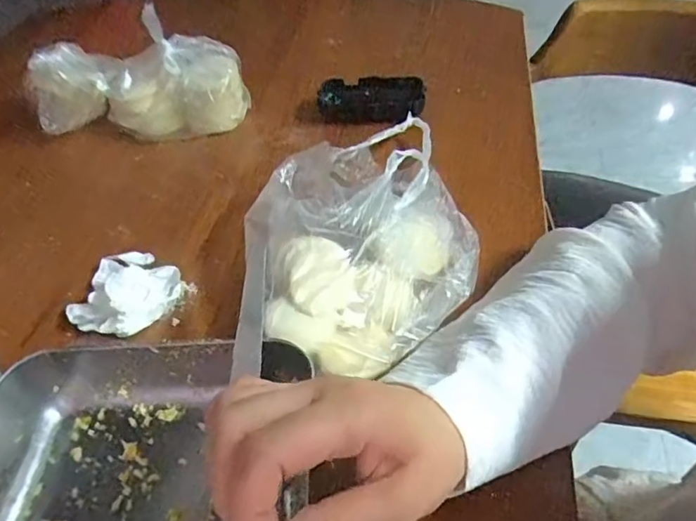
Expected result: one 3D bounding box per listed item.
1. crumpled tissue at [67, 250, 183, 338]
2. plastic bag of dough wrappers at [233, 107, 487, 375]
[{"bbox_3d":[-0.175,0.018,0.410,0.078,0.030,0.077,27,56,27],"label":"crumpled tissue"},{"bbox_3d":[0.010,-0.029,0.427,0.167,0.057,0.265,-6,48,1],"label":"plastic bag of dough wrappers"}]

